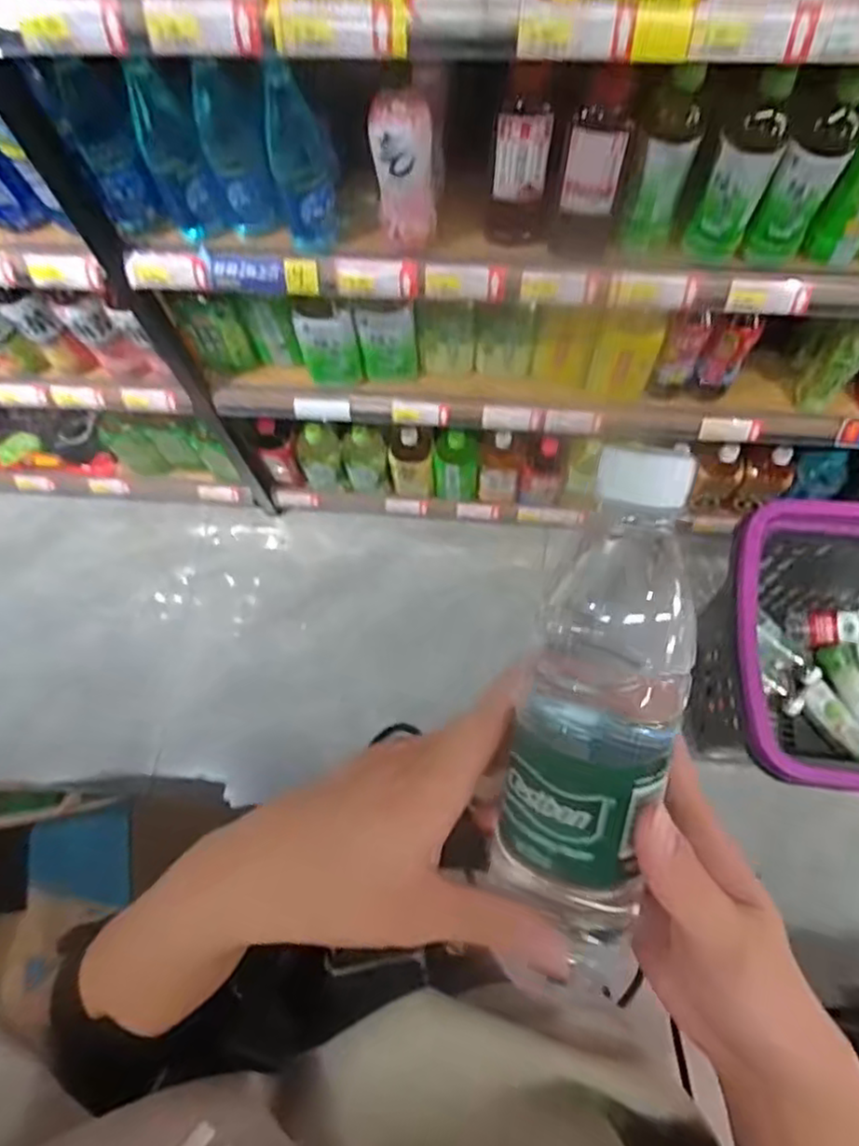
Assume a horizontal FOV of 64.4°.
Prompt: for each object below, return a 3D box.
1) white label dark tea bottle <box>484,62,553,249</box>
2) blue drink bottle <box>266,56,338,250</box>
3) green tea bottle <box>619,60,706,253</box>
[{"bbox_3d":[0.097,-0.442,0.738,0.059,0.209,0.068,9,71,5],"label":"white label dark tea bottle"},{"bbox_3d":[-0.139,-0.439,0.739,0.061,0.193,0.057,-17,71,-4],"label":"blue drink bottle"},{"bbox_3d":[0.245,-0.426,0.711,0.057,0.189,0.056,16,72,8],"label":"green tea bottle"}]

